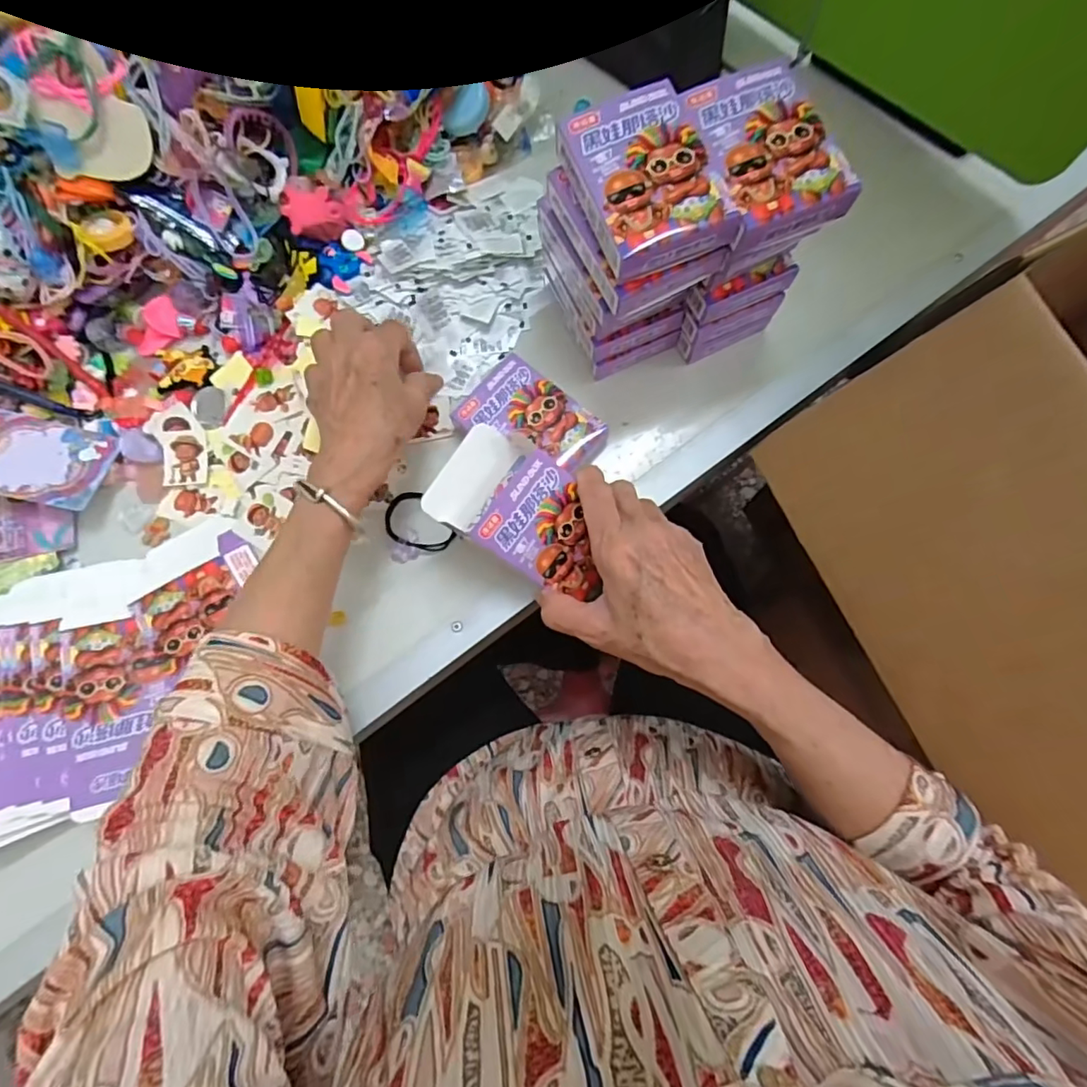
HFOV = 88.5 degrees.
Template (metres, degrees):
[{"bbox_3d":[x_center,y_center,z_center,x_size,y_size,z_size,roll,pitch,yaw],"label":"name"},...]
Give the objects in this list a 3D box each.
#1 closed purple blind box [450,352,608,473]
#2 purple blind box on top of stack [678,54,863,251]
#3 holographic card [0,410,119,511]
[{"bbox_3d":[-0.010,-0.083,0.398,0.071,0.025,0.093,-42,80,-7],"label":"closed purple blind box"},{"bbox_3d":[0.118,-0.211,0.299,0.065,0.014,0.094,-21,80,-2],"label":"purple blind box on top of stack"},{"bbox_3d":[-0.355,-0.059,0.391,0.087,0.005,0.063,12,62,-5],"label":"holographic card"}]

